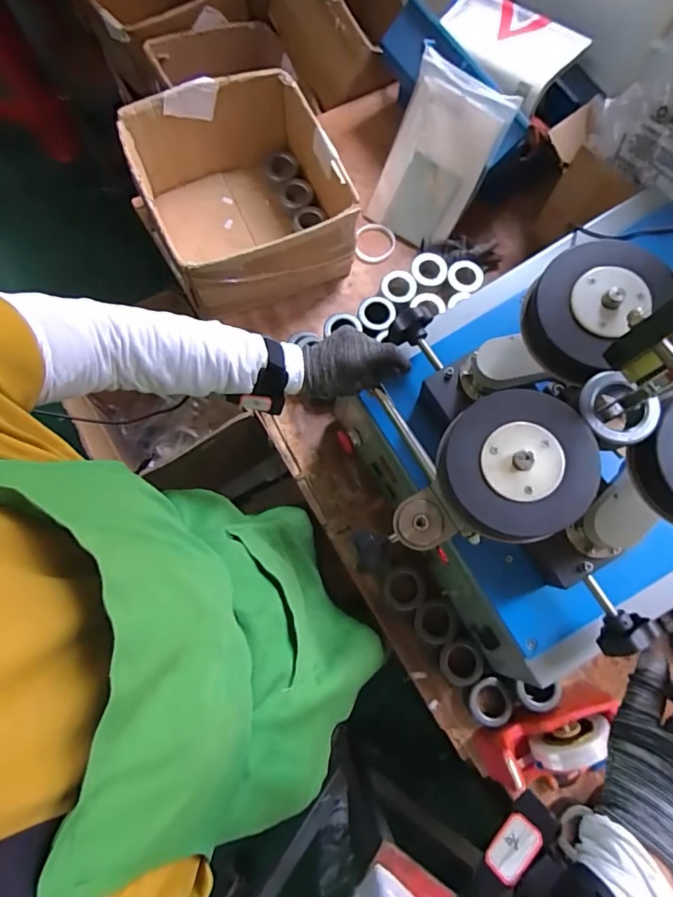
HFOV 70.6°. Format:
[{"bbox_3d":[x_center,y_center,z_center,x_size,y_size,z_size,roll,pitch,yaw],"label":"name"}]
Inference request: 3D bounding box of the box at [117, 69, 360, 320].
[{"bbox_3d":[-0.167,-0.454,0.876,0.321,0.194,0.336,-23,77,-7],"label":"box"}]

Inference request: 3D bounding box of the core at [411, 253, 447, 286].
[{"bbox_3d":[0.185,-0.358,0.948,0.071,0.035,0.069,0,75,-1],"label":"core"}]

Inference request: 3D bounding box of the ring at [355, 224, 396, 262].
[{"bbox_3d":[0.081,-0.423,0.979,0.082,0.012,0.091,5,75,0],"label":"ring"}]

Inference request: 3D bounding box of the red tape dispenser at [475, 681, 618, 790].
[{"bbox_3d":[0.317,0.432,0.700,0.199,0.120,0.086,-25,77,-8],"label":"red tape dispenser"}]

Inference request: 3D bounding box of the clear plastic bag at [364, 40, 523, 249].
[{"bbox_3d":[0.184,-0.537,0.899,0.184,0.279,0.018,36,40,9],"label":"clear plastic bag"}]

